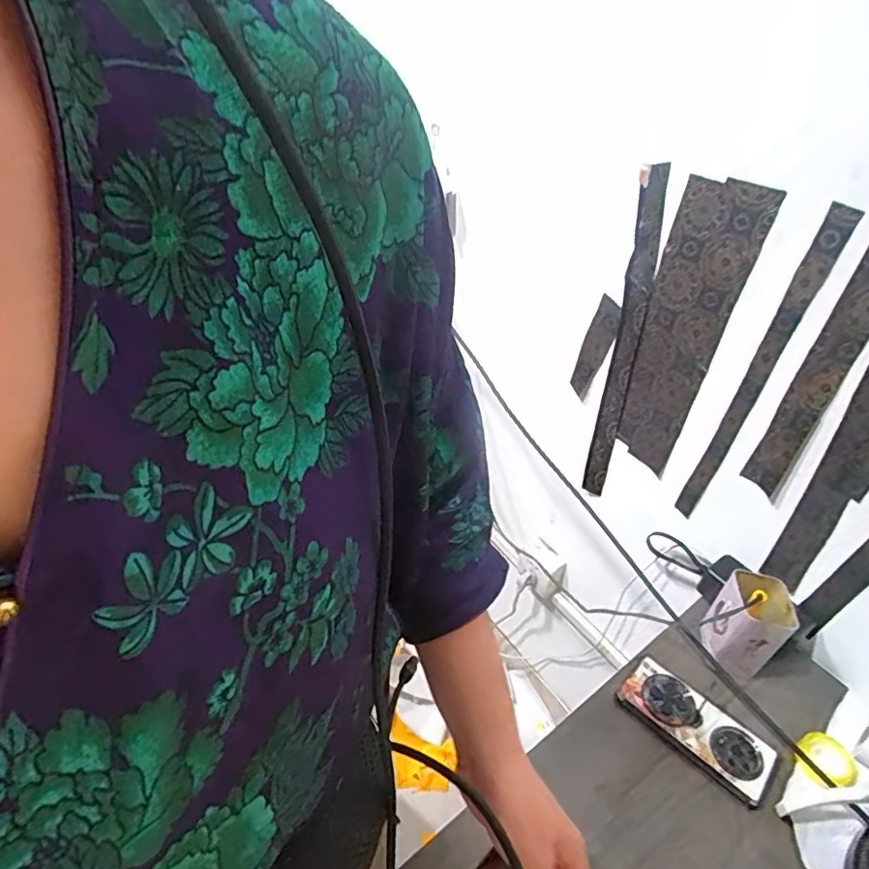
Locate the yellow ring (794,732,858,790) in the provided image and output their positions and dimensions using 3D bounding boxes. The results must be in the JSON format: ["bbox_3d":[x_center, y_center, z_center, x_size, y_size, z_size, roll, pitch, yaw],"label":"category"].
[{"bbox_3d":[0.425,0.358,0.605,0.054,0.026,0.050,-4,37,-6],"label":"yellow ring"}]

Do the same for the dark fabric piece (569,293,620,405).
[{"bbox_3d":[0.251,-0.133,0.874,0.004,0.172,0.049,-17,51,-28],"label":"dark fabric piece"}]

